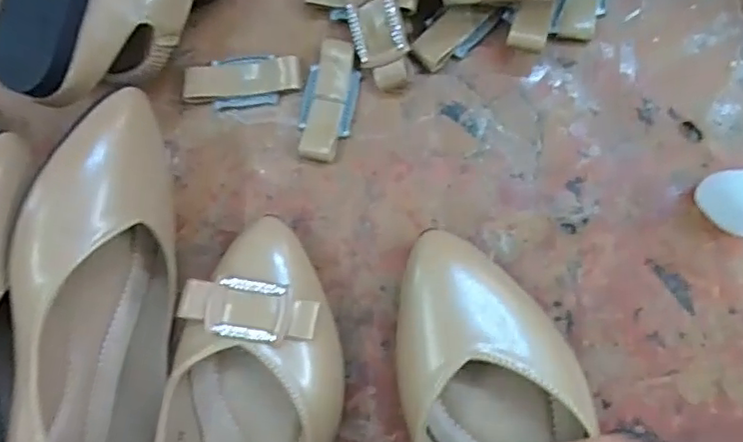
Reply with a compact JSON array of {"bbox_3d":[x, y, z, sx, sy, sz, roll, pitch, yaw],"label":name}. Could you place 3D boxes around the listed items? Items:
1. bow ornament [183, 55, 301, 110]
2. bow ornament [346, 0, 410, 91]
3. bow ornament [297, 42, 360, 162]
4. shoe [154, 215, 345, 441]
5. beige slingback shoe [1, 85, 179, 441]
[{"bbox_3d":[-0.072,-0.079,0.331,0.065,0.006,0.029,-4,84,7],"label":"bow ornament"},{"bbox_3d":[0.004,-0.103,0.313,0.028,0.012,0.063,-13,97,29],"label":"bow ornament"},{"bbox_3d":[-0.023,-0.066,0.324,0.029,0.007,0.065,11,86,8],"label":"bow ornament"},{"bbox_3d":[-0.065,0.118,0.284,0.077,0.065,0.228,10,86,8],"label":"shoe"},{"bbox_3d":[-0.134,0.055,0.290,0.047,0.081,0.220,6,85,8],"label":"beige slingback shoe"}]

